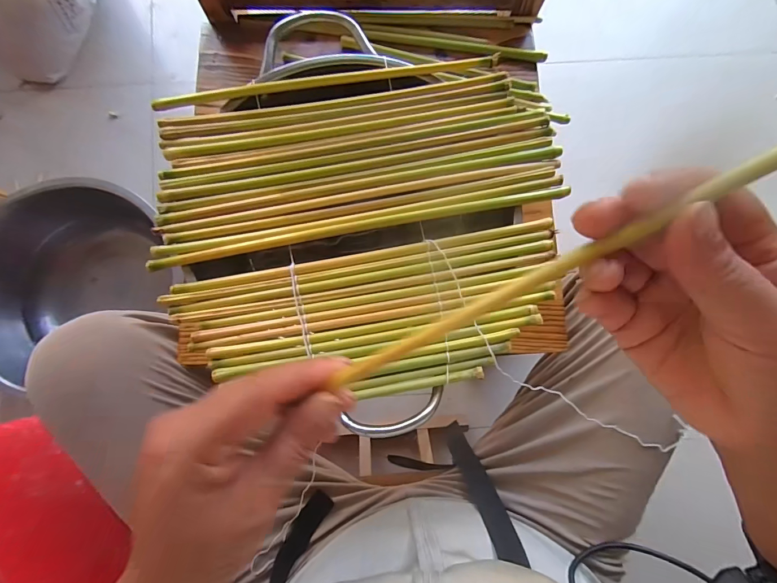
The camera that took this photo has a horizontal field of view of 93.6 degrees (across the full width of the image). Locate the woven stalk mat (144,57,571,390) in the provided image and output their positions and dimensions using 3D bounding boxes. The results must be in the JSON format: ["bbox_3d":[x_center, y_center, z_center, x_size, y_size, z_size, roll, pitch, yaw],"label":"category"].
[{"bbox_3d":[-0.016,-0.055,0.296,0.306,0.057,0.255,-8,84,-3],"label":"woven stalk mat"}]

